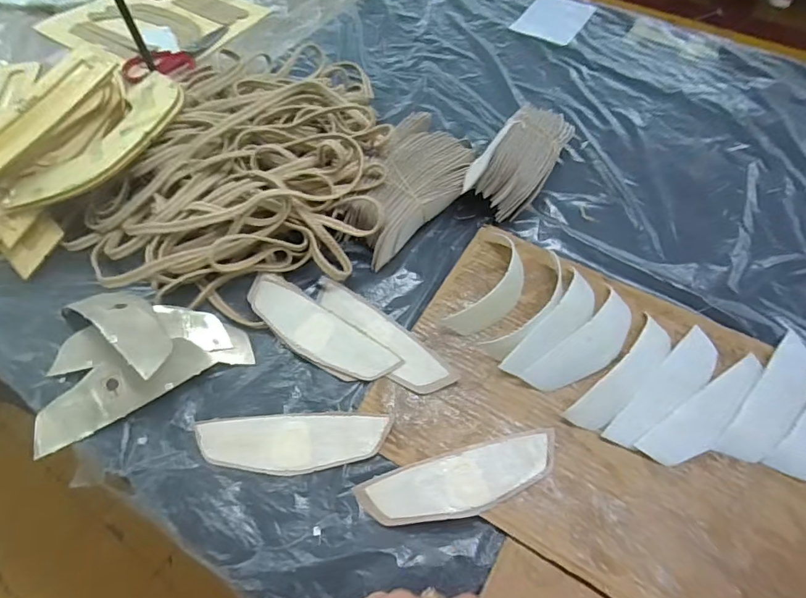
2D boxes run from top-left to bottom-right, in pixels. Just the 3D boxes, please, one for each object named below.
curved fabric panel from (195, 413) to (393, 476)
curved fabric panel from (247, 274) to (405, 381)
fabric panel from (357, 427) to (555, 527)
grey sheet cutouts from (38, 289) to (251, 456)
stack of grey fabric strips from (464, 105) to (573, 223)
[{"bbox_3d":[-0.100,0.129,0.411,0.172,0.005,0.052,-1,58,2],"label":"curved fabric panel"},{"bbox_3d":[-0.090,0.033,0.470,0.180,0.012,0.052,35,70,15],"label":"curved fabric panel"},{"bbox_3d":[0.051,0.154,0.386,0.173,0.007,0.052,-14,58,-6],"label":"fabric panel"},{"bbox_3d":[-0.263,0.046,0.440,0.197,0.053,0.117,-23,59,-11],"label":"grey sheet cutouts"},{"bbox_3d":[0.146,-0.169,0.550,0.072,0.077,0.171,28,63,19],"label":"stack of grey fabric strips"}]

